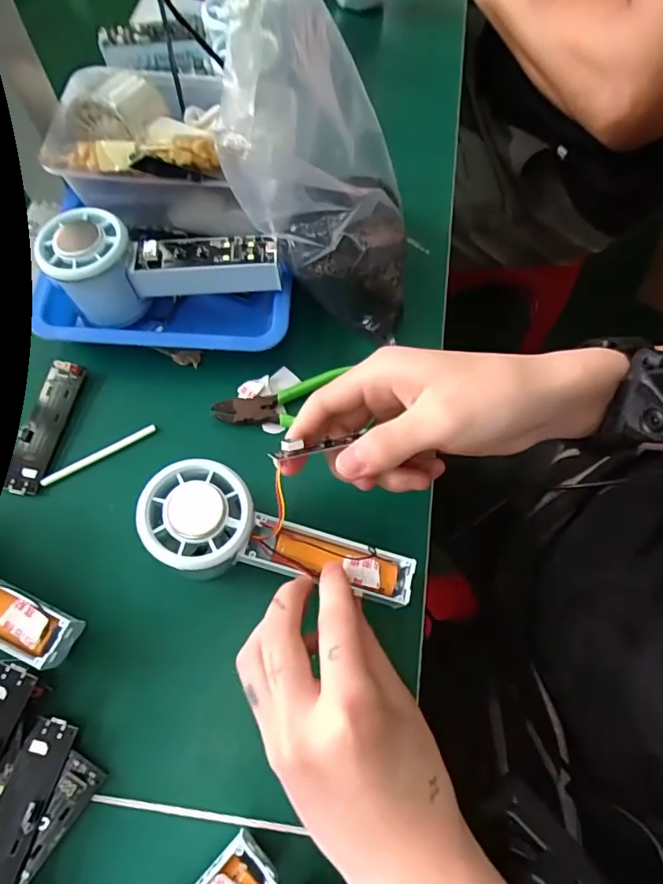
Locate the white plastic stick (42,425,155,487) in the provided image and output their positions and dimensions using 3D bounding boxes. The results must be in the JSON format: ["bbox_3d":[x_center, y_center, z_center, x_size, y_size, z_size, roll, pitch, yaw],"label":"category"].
[{"bbox_3d":[-0.151,0.008,0.329,0.076,0.004,0.005,-30,71,-14],"label":"white plastic stick"}]

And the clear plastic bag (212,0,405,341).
[{"bbox_3d":[0.001,-0.168,0.310,0.111,0.171,0.139,0,67,-2],"label":"clear plastic bag"}]

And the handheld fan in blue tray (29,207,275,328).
[{"bbox_3d":[-0.111,-0.117,0.349,0.147,0.069,0.049,-3,67,-3],"label":"handheld fan in blue tray"}]

